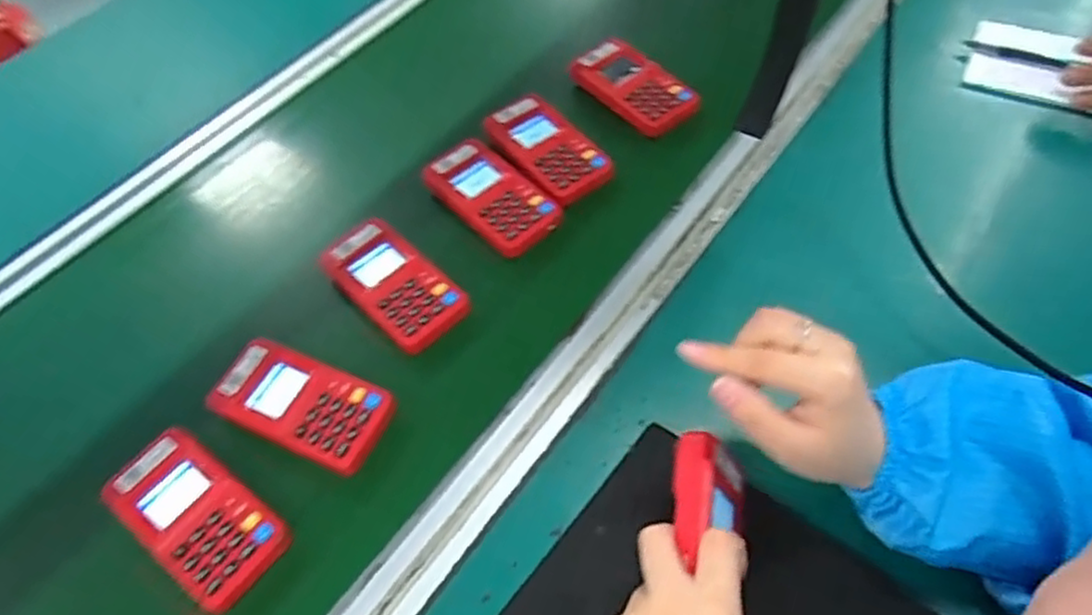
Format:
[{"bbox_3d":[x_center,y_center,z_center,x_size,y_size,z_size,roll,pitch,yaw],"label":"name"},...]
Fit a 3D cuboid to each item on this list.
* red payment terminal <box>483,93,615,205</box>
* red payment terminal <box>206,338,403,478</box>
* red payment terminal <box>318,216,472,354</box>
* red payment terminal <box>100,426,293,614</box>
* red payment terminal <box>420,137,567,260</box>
[{"bbox_3d":[-0.001,-0.141,0.632,0.064,0.028,0.128,-36,60,-20],"label":"red payment terminal"},{"bbox_3d":[-0.173,0.067,0.496,0.120,0.017,0.063,19,58,17],"label":"red payment terminal"},{"bbox_3d":[-0.122,-0.019,0.556,0.122,0.027,0.062,38,65,26],"label":"red payment terminal"},{"bbox_3d":[-0.226,0.134,0.454,0.123,0.018,0.065,30,62,22],"label":"red payment terminal"},{"bbox_3d":[-0.047,-0.095,0.604,0.065,0.026,0.126,-38,61,-21],"label":"red payment terminal"}]

